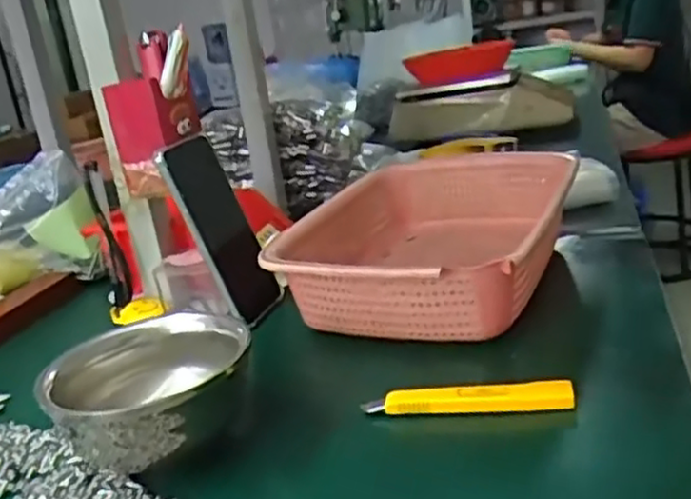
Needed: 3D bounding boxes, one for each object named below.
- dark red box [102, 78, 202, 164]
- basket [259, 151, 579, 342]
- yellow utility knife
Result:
[{"bbox_3d":[-0.167,-0.114,0.621,0.056,0.063,0.063,-1,19,22],"label":"dark red box"},{"bbox_3d":[0.076,-0.010,0.629,0.205,0.084,0.283,0,19,25],"label":"basket"},{"bbox_3d":[0.075,0.091,0.441,0.127,0.011,0.019,-6,18,9],"label":"yellow utility knife"}]

